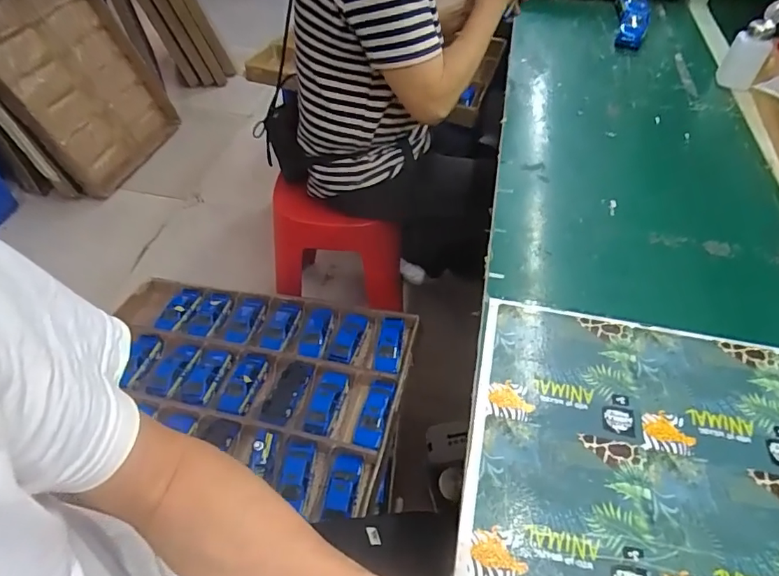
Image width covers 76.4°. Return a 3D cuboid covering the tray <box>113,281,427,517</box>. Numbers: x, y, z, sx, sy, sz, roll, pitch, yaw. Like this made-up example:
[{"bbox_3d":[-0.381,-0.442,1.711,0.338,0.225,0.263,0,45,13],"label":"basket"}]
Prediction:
[{"bbox_3d":[-0.301,0.174,0.951,0.656,0.049,0.437,9,43,14],"label":"tray"}]

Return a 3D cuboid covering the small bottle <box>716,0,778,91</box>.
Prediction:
[{"bbox_3d":[0.623,-0.416,0.855,0.062,0.131,0.032,30,55,22],"label":"small bottle"}]

